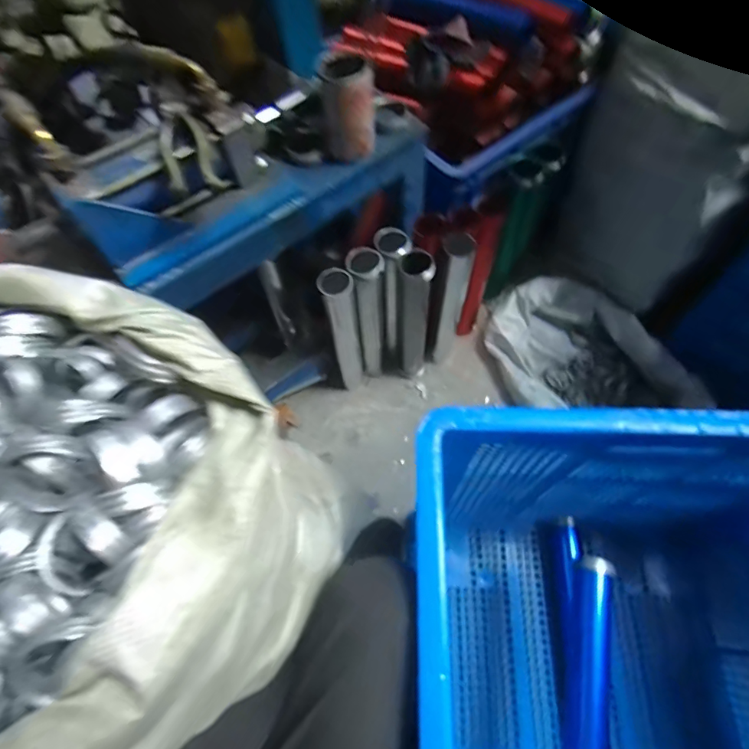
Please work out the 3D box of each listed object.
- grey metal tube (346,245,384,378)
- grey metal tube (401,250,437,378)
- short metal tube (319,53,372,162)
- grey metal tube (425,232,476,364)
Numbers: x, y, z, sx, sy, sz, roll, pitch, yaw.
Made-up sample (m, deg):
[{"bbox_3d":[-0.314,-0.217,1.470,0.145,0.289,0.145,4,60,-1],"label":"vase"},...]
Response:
[{"bbox_3d":[-0.008,-0.101,0.873,0.060,0.352,0.053,-7,63,-1],"label":"grey metal tube"},{"bbox_3d":[0.076,-0.096,0.874,0.059,0.337,0.045,8,64,7],"label":"grey metal tube"},{"bbox_3d":[-0.033,-0.334,0.574,0.063,0.103,0.053,-2,63,2],"label":"short metal tube"},{"bbox_3d":[0.142,-0.130,0.889,0.058,0.339,0.057,12,64,9],"label":"grey metal tube"}]

